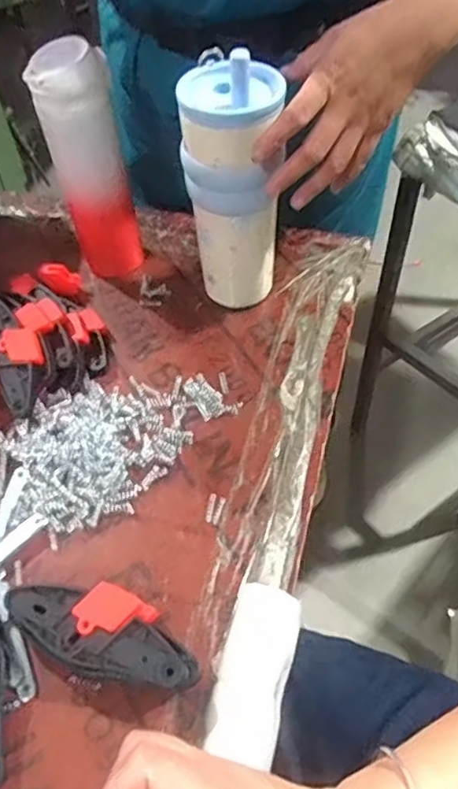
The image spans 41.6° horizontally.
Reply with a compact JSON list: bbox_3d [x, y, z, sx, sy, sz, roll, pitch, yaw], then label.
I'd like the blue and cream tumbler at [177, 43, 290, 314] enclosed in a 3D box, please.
[{"bbox_3d":[0.008,-0.177,0.539,0.083,0.221,0.079,7,53,9],"label":"blue and cream tumbler"}]

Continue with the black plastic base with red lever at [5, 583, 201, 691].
[{"bbox_3d":[-0.083,0.158,0.399,0.129,0.040,0.057,8,53,10],"label":"black plastic base with red lever"}]

